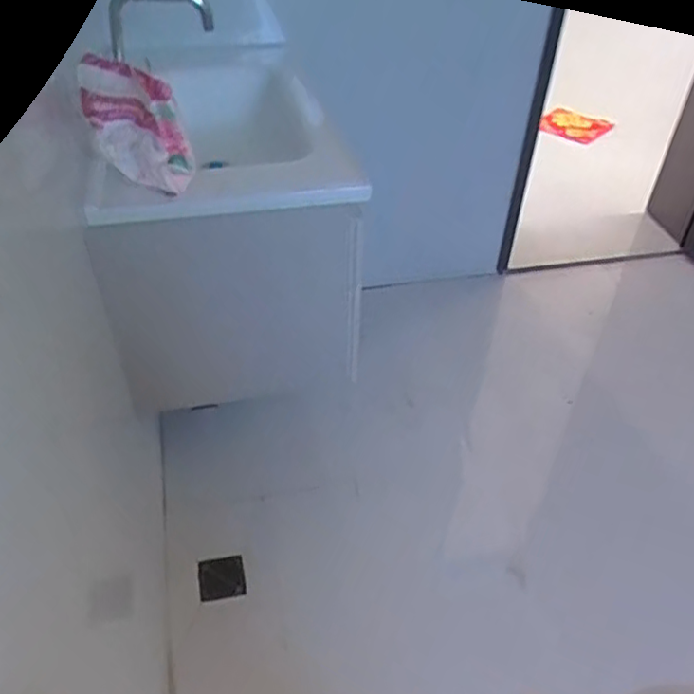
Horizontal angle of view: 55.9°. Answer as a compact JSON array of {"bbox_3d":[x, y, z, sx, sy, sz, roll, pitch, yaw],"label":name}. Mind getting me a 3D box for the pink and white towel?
[{"bbox_3d":[-0.341,-0.359,1.060,0.170,0.203,0.037,12,40,14],"label":"pink and white towel"}]

